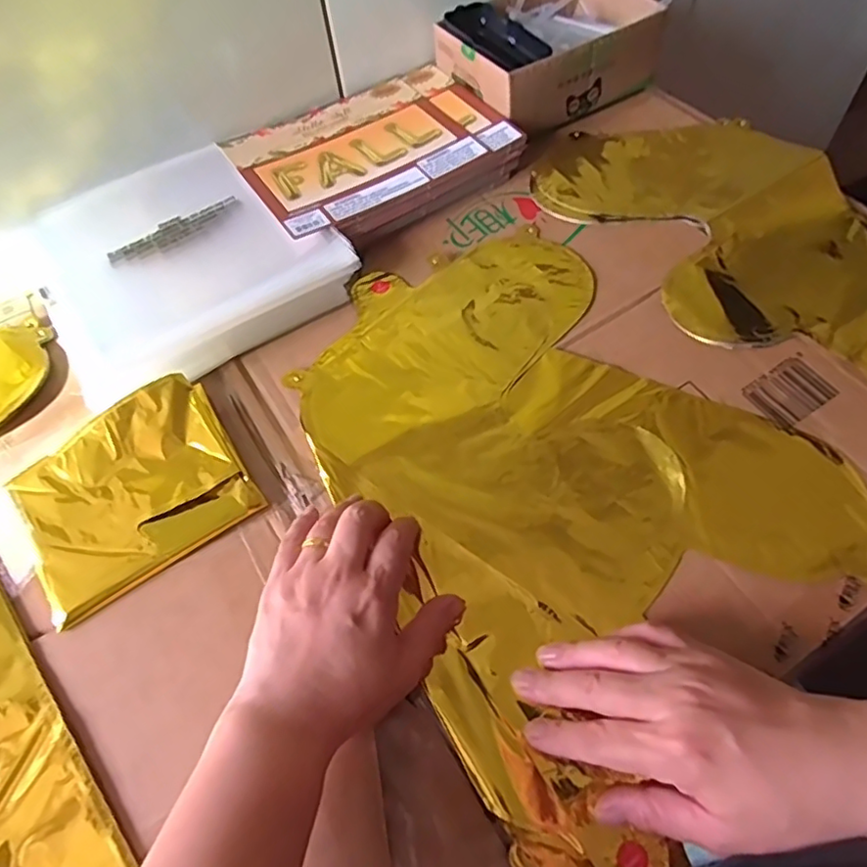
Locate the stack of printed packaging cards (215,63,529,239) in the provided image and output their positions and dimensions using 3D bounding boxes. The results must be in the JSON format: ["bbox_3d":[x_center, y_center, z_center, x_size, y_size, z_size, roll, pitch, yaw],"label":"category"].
[{"bbox_3d":[-0.056,-0.257,0.547,0.221,0.028,0.171,-32,64,-14],"label":"stack of printed packaging cards"}]

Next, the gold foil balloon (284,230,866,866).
[{"bbox_3d":[0.076,0.029,0.407,0.294,0.013,0.402,-35,65,-15],"label":"gold foil balloon"}]

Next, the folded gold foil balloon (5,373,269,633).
[{"bbox_3d":[-0.198,0.035,0.400,0.136,0.015,0.121,-33,64,-14],"label":"folded gold foil balloon"}]

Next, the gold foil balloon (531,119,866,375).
[{"bbox_3d":[0.266,-0.132,0.461,0.196,0.020,0.422,-27,63,-12],"label":"gold foil balloon"}]

